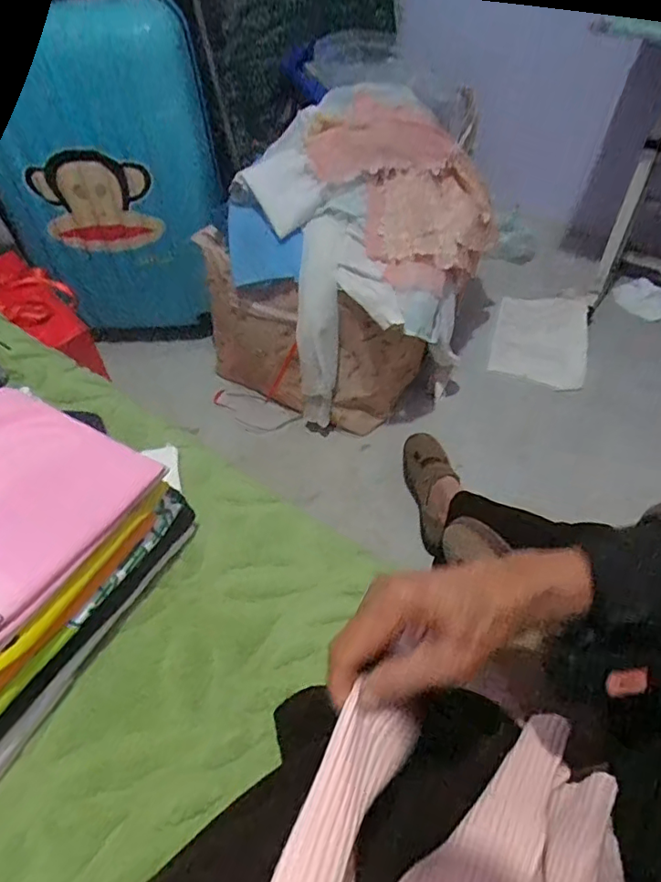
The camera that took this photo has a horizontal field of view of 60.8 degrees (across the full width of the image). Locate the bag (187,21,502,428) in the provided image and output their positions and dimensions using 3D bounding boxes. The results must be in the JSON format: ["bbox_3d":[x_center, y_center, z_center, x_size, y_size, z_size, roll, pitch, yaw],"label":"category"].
[{"bbox_3d":[0.028,-0.313,1.046,0.404,0.508,0.346,28,56,23],"label":"bag"}]

